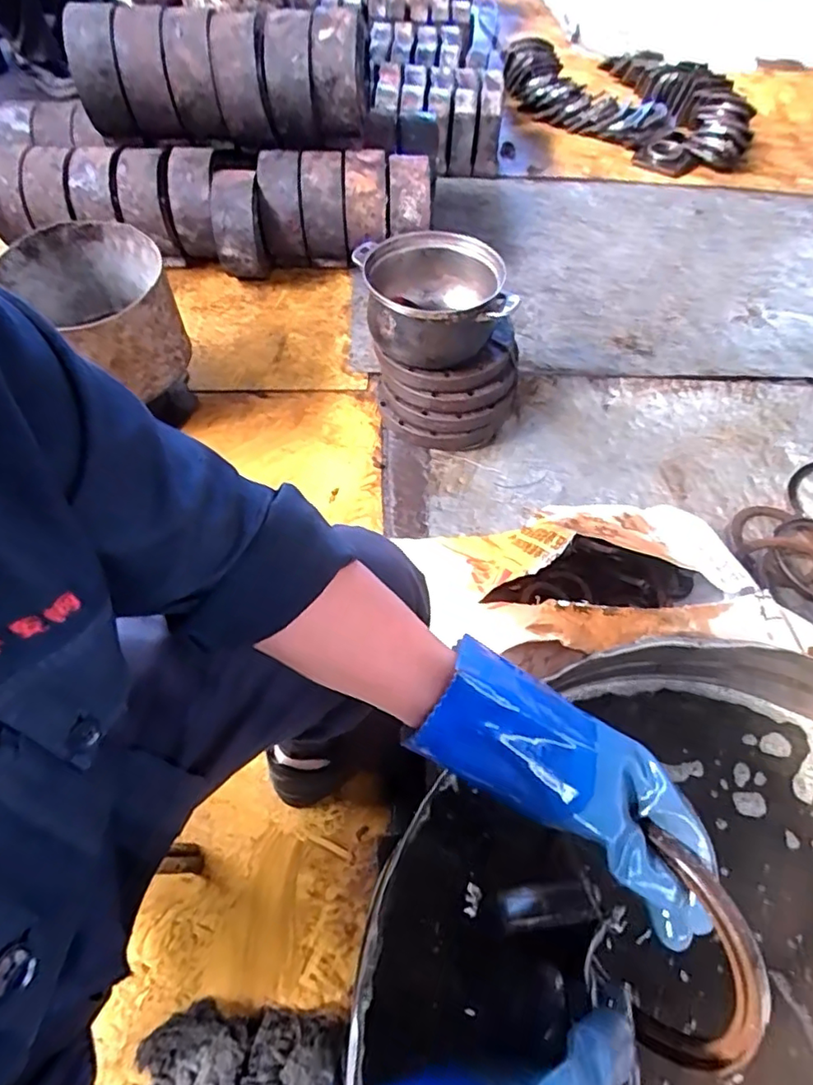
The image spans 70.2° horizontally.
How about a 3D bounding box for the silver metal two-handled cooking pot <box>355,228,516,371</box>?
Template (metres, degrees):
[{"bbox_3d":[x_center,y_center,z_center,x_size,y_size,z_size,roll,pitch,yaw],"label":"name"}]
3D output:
[{"bbox_3d":[0.038,-0.394,0.923,0.214,0.107,0.237,-6,58,-7],"label":"silver metal two-handled cooking pot"}]

